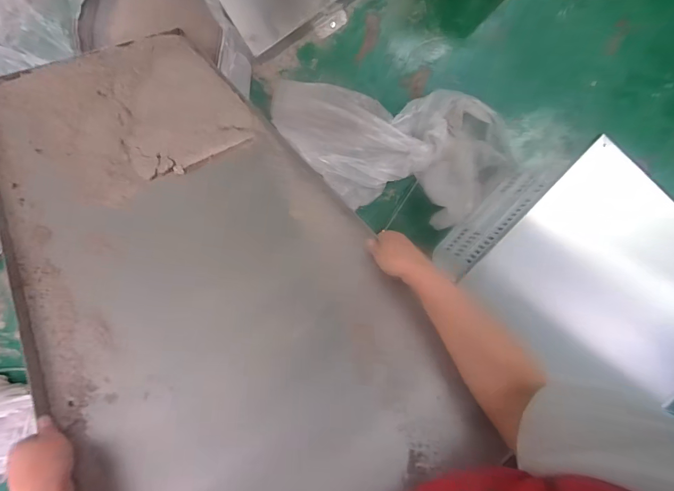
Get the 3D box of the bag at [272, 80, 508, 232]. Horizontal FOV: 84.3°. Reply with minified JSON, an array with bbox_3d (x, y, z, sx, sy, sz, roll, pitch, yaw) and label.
[{"bbox_3d":[0.162,-0.283,1.079,0.736,0.128,0.377,14,100,-1],"label":"bag"}]

